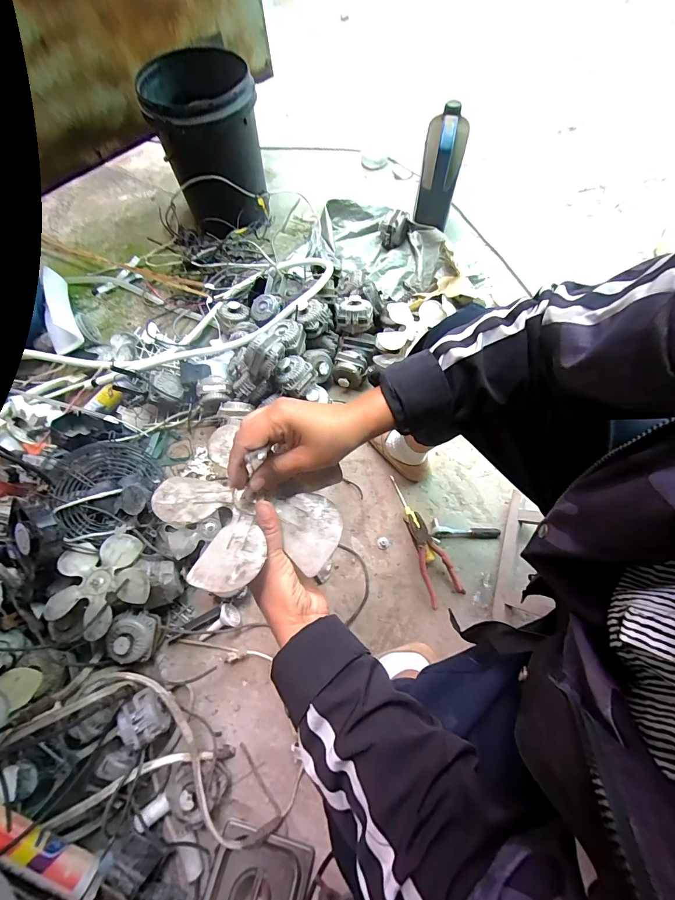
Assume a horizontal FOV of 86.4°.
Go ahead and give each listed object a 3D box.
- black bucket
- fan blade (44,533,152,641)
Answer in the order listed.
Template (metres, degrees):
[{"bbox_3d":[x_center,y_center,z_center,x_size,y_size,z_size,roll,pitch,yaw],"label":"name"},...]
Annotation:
[{"bbox_3d":[-0.372,-0.913,1.098,0.284,0.344,0.284,-1,69,2],"label":"black bucket"},{"bbox_3d":[-0.456,0.264,0.699,0.174,0.062,0.168,-1,69,2],"label":"fan blade"}]

